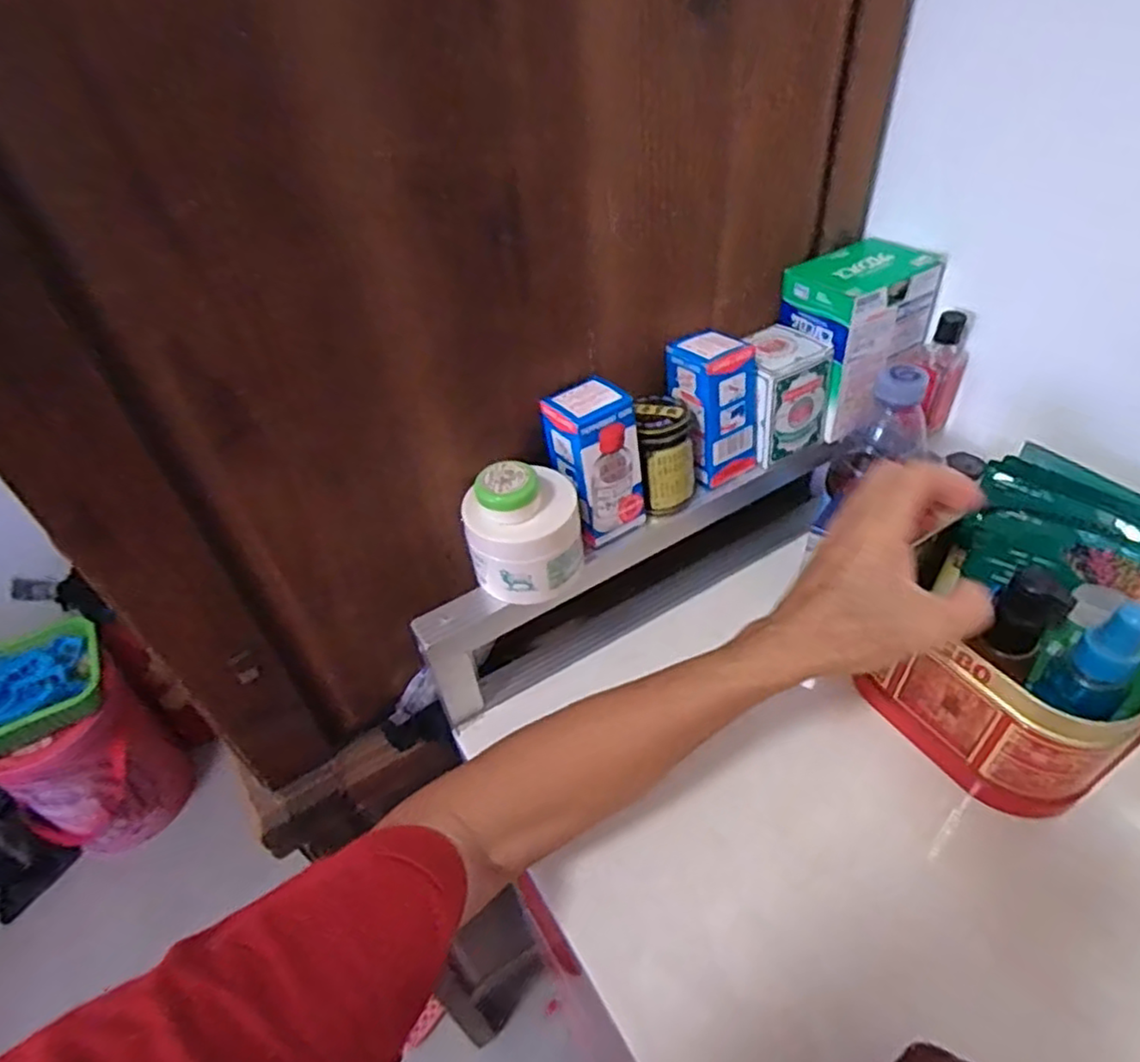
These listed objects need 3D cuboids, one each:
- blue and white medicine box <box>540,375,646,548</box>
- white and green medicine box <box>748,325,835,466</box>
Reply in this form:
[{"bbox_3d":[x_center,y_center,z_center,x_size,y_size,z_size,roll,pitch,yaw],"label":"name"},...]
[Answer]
[{"bbox_3d":[0.015,-0.044,0.442,0.047,0.091,0.048,-26,48,-19],"label":"blue and white medicine box"},{"bbox_3d":[0.147,-0.098,0.495,0.056,0.073,0.053,-23,47,-16],"label":"white and green medicine box"}]

